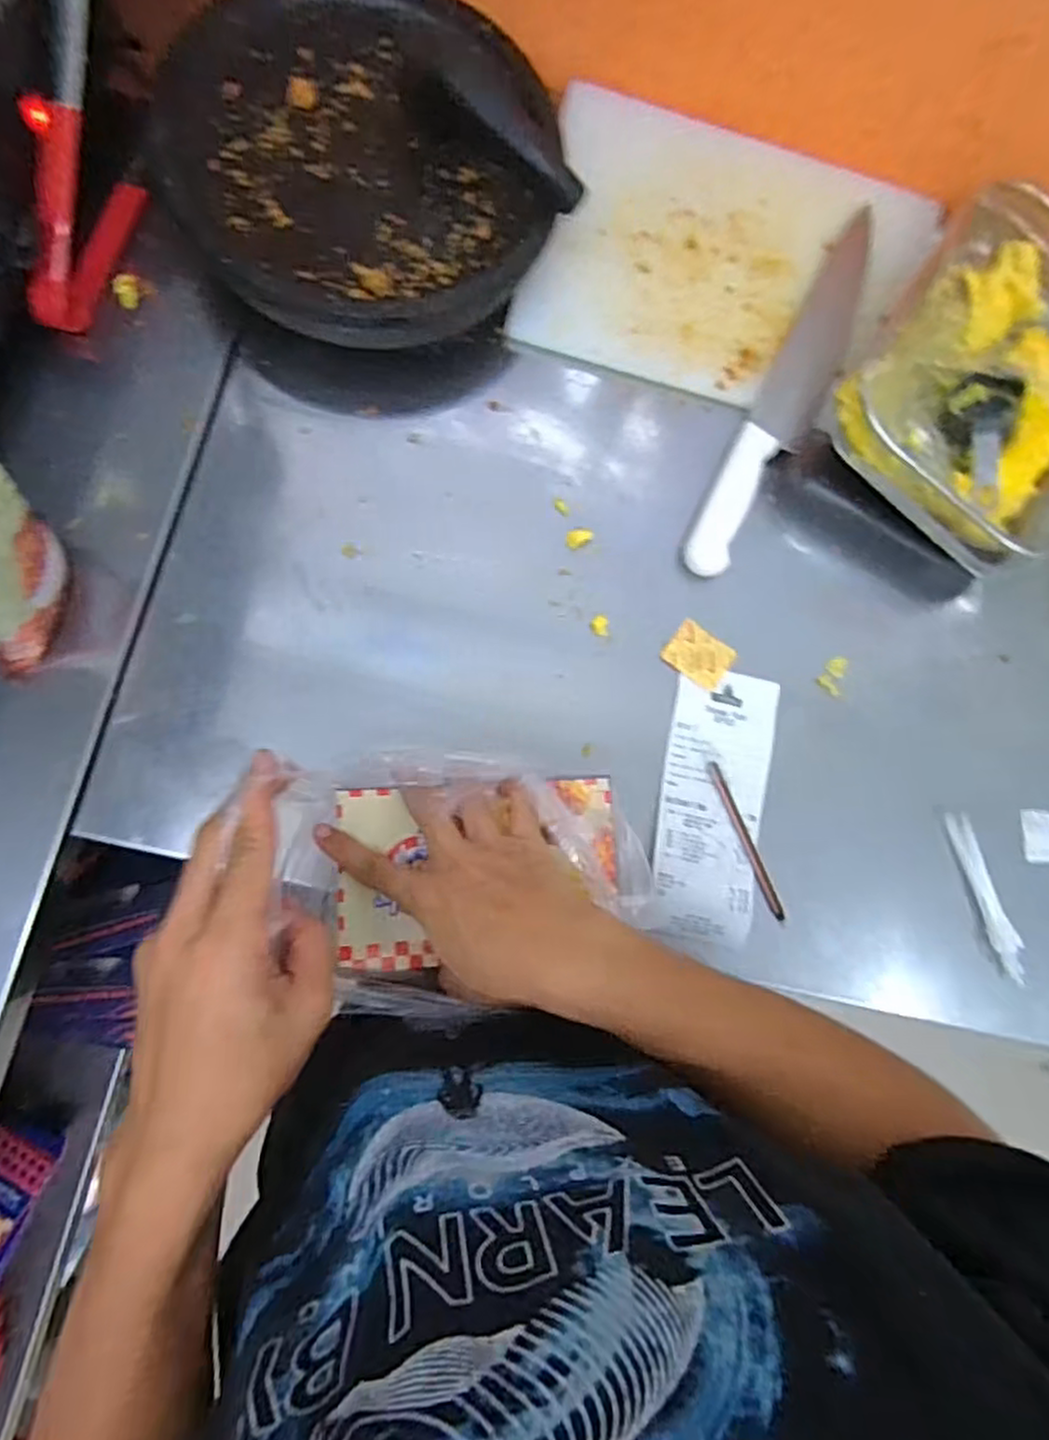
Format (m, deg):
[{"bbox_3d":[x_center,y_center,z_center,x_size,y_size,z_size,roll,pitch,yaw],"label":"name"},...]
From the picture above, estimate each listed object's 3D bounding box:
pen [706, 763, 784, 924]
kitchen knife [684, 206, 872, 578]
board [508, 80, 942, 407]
[{"bbox_3d":[0.165,0.090,0.525,0.010,0.011,0.122,-21,86,-7],"label":"pen"},{"bbox_3d":[0.223,-0.269,0.574,0.053,0.015,0.349,28,82,-2],"label":"kitchen knife"},{"bbox_3d":[0.172,-0.381,0.584,0.319,0.016,0.230,12,83,-4],"label":"board"}]

